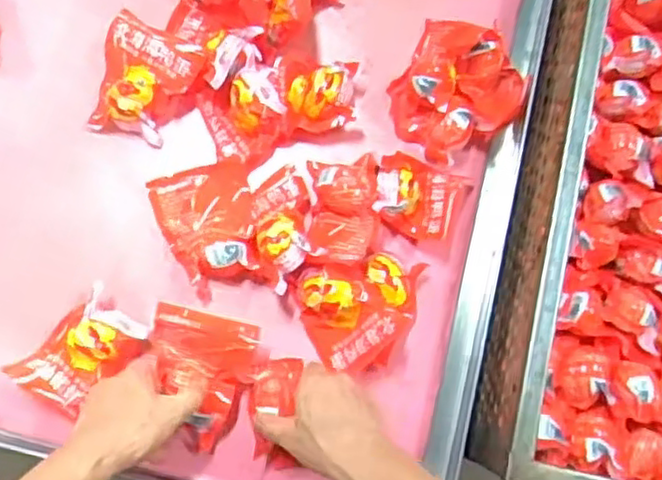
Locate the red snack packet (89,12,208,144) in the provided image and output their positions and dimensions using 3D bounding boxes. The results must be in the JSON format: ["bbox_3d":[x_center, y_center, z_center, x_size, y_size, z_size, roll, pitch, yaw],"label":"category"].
[{"bbox_3d":[-0.179,-0.154,0.678,0.096,0.047,0.110,17,79,4],"label":"red snack packet"}]

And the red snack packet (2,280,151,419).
[{"bbox_3d":[-0.231,0.104,0.635,0.109,0.032,0.070,-43,81,-7],"label":"red snack packet"}]

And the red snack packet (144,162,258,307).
[{"bbox_3d":[-0.114,-0.015,0.658,0.092,0.032,0.114,-21,79,-3],"label":"red snack packet"}]

